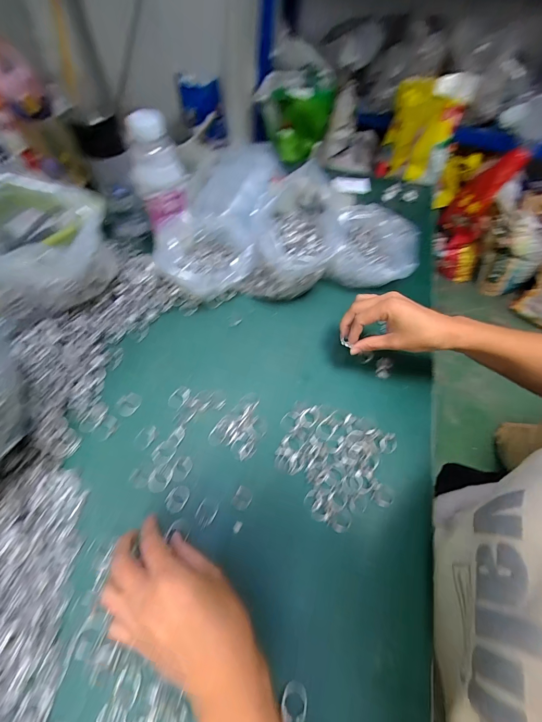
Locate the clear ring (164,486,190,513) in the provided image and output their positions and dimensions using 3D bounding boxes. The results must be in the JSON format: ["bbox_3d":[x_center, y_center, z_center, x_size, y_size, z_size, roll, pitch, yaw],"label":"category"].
[{"bbox_3d":[-0.100,0.146,0.316,0.021,0.004,0.027,30,59,13],"label":"clear ring"}]

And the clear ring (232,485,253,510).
[{"bbox_3d":[-0.030,0.148,0.320,0.018,0.007,0.022,24,58,10],"label":"clear ring"}]

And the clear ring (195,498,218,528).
[{"bbox_3d":[-0.067,0.158,0.310,0.021,0.004,0.026,16,57,5],"label":"clear ring"}]

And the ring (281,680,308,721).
[{"bbox_3d":[0.019,0.277,0.240,0.020,0.004,0.026,19,43,6],"label":"ring"}]

